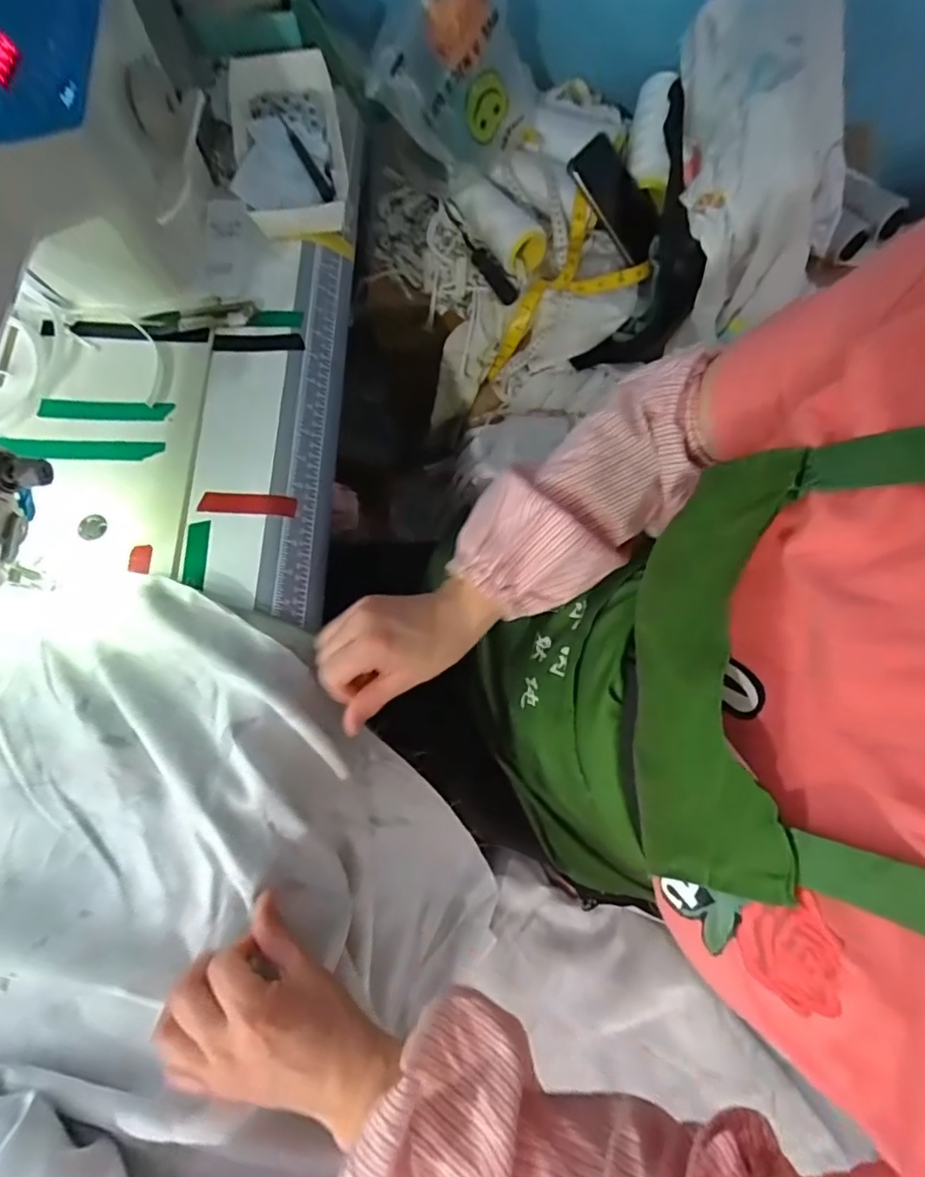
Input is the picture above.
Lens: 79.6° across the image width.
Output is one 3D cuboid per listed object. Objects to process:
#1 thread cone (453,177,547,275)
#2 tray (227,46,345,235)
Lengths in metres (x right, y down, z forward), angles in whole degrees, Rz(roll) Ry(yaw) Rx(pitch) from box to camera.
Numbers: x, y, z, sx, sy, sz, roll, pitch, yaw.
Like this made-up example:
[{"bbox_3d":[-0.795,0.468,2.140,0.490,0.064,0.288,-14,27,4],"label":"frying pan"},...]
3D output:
[{"bbox_3d":[0.049,-0.457,0.701,0.059,0.054,0.141,-37,78,-9],"label":"thread cone"},{"bbox_3d":[-0.163,-0.417,0.524,0.104,0.038,0.200,-9,75,-2],"label":"tray"}]

